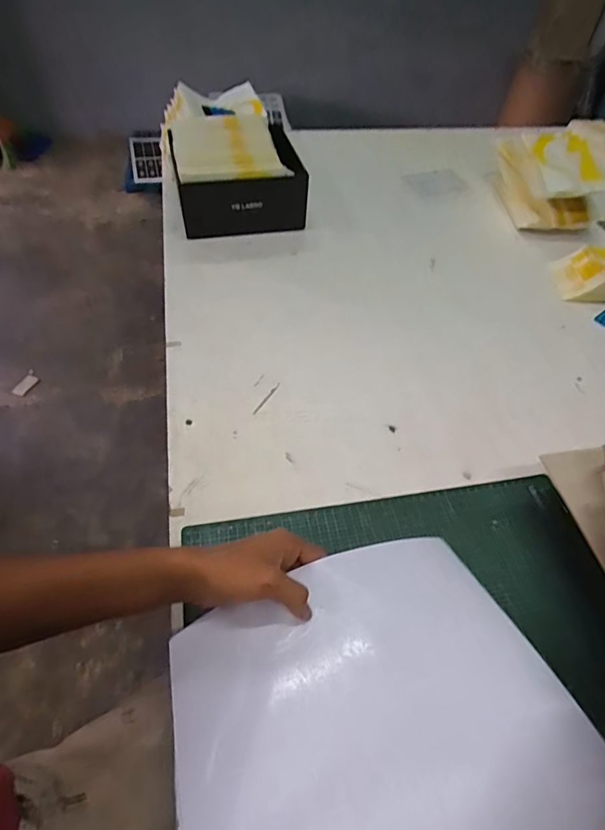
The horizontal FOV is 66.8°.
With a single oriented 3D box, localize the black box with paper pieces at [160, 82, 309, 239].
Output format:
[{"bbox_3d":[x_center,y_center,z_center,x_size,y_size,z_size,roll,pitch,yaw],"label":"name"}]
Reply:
[{"bbox_3d":[-0.131,-0.449,0.831,0.209,0.166,0.285,-12,55,-14],"label":"black box with paper pieces"}]

